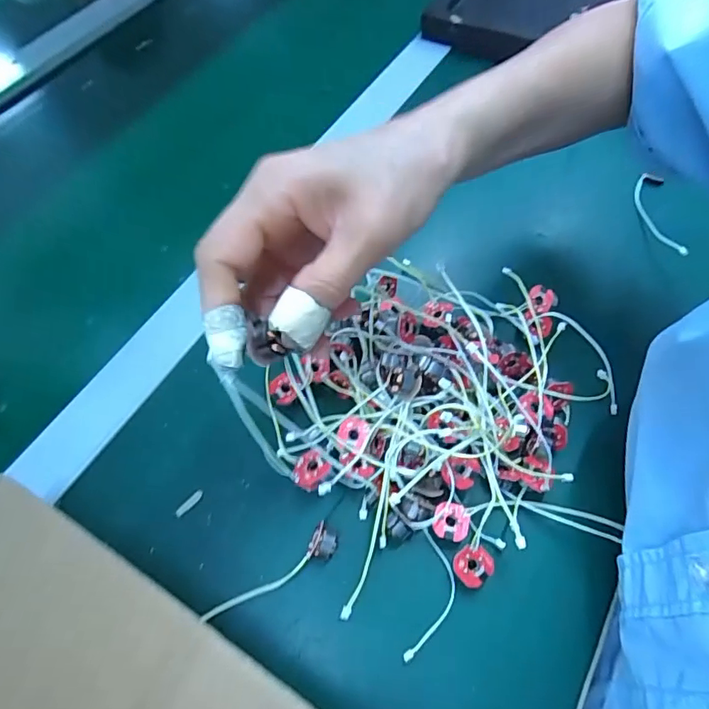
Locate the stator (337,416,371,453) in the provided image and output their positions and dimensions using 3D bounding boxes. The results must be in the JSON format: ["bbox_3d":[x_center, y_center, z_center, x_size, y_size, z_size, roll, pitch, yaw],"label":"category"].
[{"bbox_3d":[-0.001,0.046,0.293,0.019,0.009,0.018,-1,61,1],"label":"stator"}]

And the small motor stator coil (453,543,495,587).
[{"bbox_3d":[0.063,0.113,0.267,0.020,0.011,0.018,-30,65,-15],"label":"small motor stator coil"}]

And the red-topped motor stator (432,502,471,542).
[{"bbox_3d":[0.054,0.093,0.278,0.020,0.007,0.019,-1,61,1],"label":"red-topped motor stator"}]

